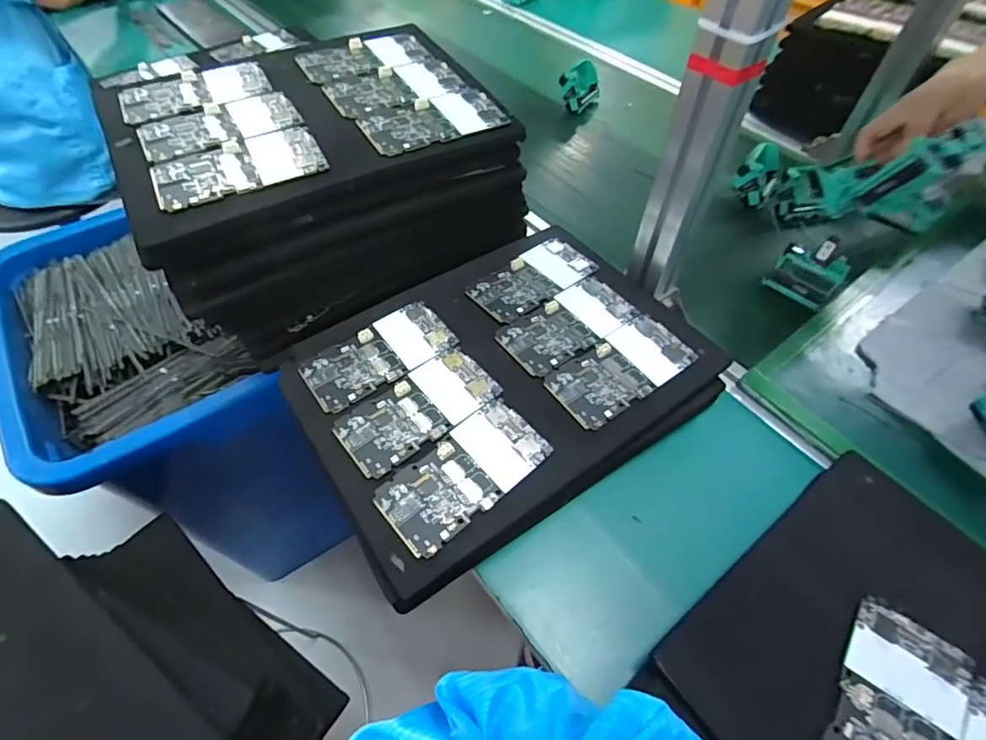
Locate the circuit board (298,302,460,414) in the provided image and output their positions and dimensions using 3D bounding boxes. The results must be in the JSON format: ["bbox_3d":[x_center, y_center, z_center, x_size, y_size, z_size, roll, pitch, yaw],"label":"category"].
[{"bbox_3d":[-0.102,-0.015,0.453,0.130,0.004,0.065,-32,60,-21],"label":"circuit board"}]

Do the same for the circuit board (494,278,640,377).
[{"bbox_3d":[0.070,-0.044,0.477,0.126,0.004,0.069,-33,61,-22],"label":"circuit board"}]

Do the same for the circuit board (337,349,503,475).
[{"bbox_3d":[-0.062,0.030,0.421,0.129,0.004,0.066,-33,61,-22],"label":"circuit board"}]

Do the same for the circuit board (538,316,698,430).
[{"bbox_3d":[0.113,-0.002,0.447,0.130,0.006,0.065,-31,60,-21],"label":"circuit board"}]

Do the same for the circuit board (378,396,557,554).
[{"bbox_3d":[-0.022,0.079,0.388,0.128,0.007,0.065,-34,61,-23],"label":"circuit board"}]

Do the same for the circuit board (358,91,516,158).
[{"bbox_3d":[-0.055,-0.234,0.472,0.130,0.009,0.065,-25,58,-17],"label":"circuit board"}]

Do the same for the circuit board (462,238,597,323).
[{"bbox_3d":[0.040,-0.093,0.512,0.126,0.004,0.064,-35,61,-23],"label":"circuit board"}]

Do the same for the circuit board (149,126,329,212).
[{"bbox_3d":[-0.210,-0.169,0.421,0.131,0.008,0.063,-23,57,-16],"label":"circuit board"}]

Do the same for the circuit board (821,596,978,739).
[{"bbox_3d":[0.249,0.212,0.309,0.066,0.009,0.120,29,59,19],"label":"circuit board"}]

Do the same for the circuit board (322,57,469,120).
[{"bbox_3d":[-0.097,-0.280,0.499,0.128,0.006,0.070,-26,58,-18],"label":"circuit board"}]

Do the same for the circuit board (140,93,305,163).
[{"bbox_3d":[-0.242,-0.219,0.450,0.131,0.005,0.065,-24,58,-17],"label":"circuit board"}]

